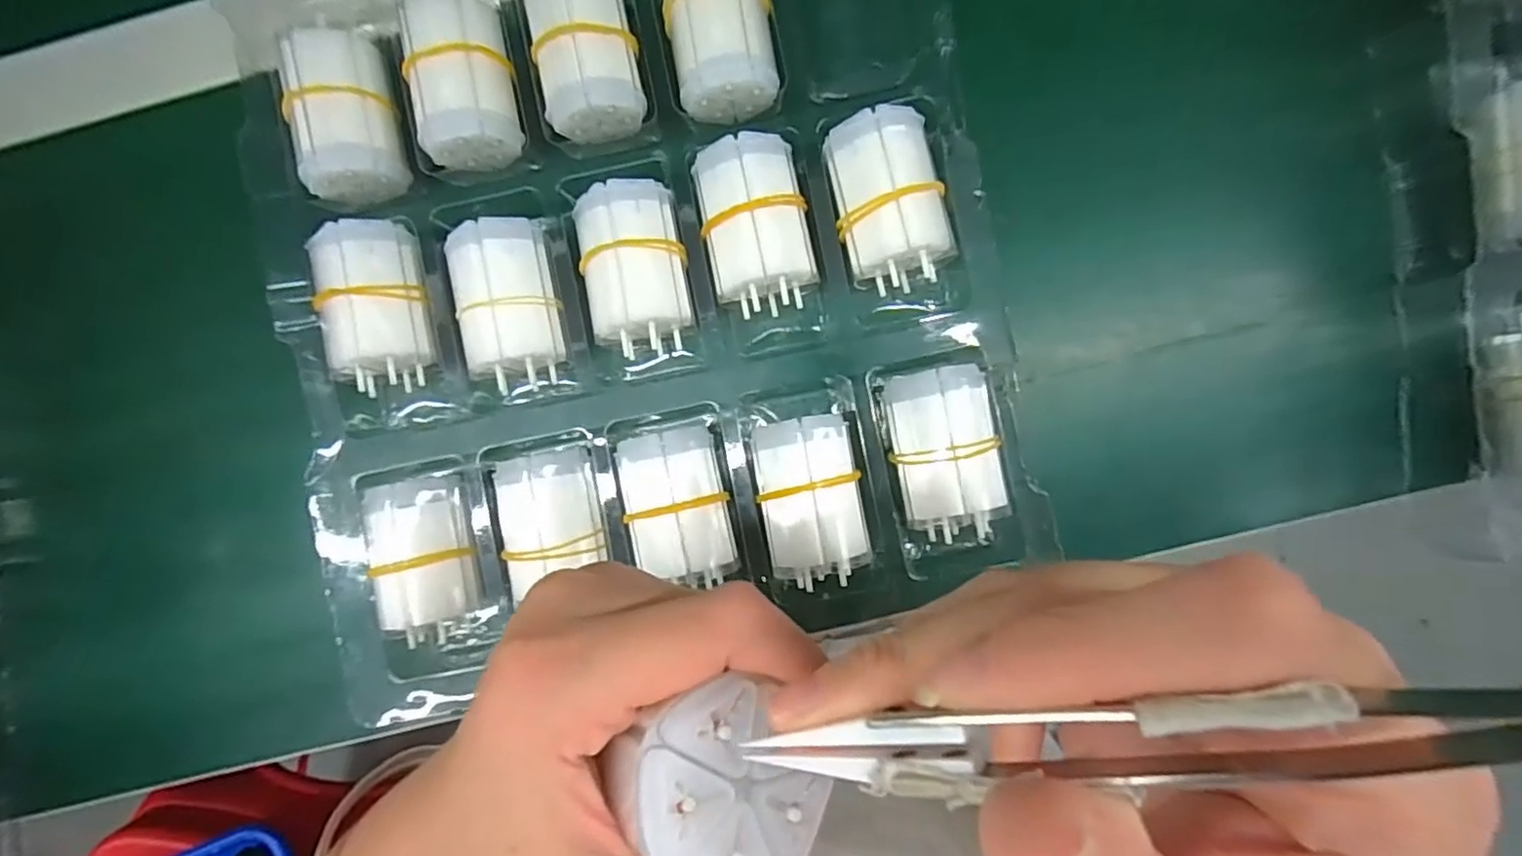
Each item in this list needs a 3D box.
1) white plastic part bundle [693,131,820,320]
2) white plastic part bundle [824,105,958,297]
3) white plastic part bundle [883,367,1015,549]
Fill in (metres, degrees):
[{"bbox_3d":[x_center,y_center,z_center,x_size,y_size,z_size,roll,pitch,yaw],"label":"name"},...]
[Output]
[{"bbox_3d":[-0.001,-0.078,0.262,0.040,0.040,0.065,-9,89,2],"label":"white plastic part bundle"},{"bbox_3d":[0.049,-0.086,0.258,0.039,0.039,0.064,-18,89,2],"label":"white plastic part bundle"},{"bbox_3d":[0.072,0.010,0.257,0.041,0.036,0.063,-9,89,2],"label":"white plastic part bundle"}]

